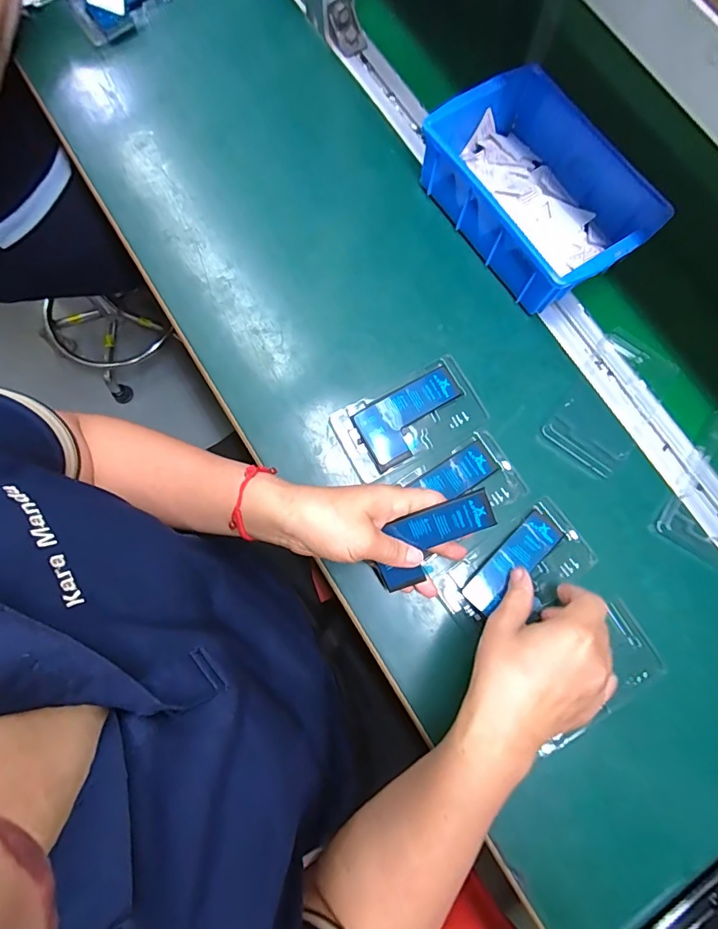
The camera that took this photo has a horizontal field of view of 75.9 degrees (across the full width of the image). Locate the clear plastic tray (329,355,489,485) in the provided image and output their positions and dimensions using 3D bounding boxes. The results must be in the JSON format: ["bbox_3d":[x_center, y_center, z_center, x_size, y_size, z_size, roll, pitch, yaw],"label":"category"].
[{"bbox_3d":[0.045,-0.041,0.415,0.127,0.009,0.070,-27,80,-4],"label":"clear plastic tray"}]

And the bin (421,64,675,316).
[{"bbox_3d":[0.172,-0.255,0.431,0.147,0.069,0.194,-35,80,-6],"label":"bin"}]

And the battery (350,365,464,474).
[{"bbox_3d":[0.049,-0.042,0.414,0.100,0.006,0.057,-30,80,-5],"label":"battery"}]

